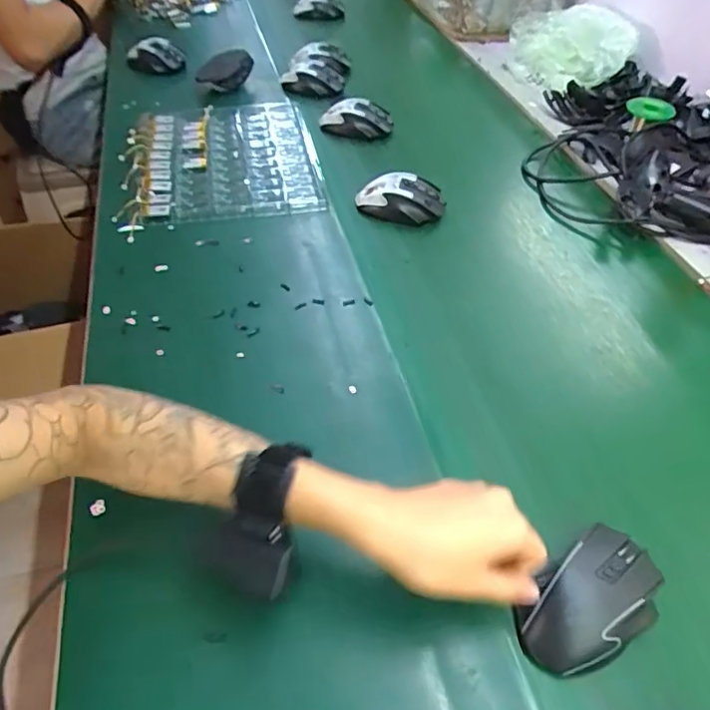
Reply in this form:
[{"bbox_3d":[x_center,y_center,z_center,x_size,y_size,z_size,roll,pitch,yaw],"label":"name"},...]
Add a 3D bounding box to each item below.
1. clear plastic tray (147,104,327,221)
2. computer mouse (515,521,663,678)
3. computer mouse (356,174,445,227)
[{"bbox_3d":[-0.181,-0.291,0.815,0.243,0.028,0.305,-6,48,-8],"label":"clear plastic tray"},{"bbox_3d":[0.168,0.171,0.394,0.113,0.036,0.069,-25,53,-24],"label":"computer mouse"},{"bbox_3d":[0.061,-0.209,0.745,0.118,0.045,0.059,7,47,4],"label":"computer mouse"}]

